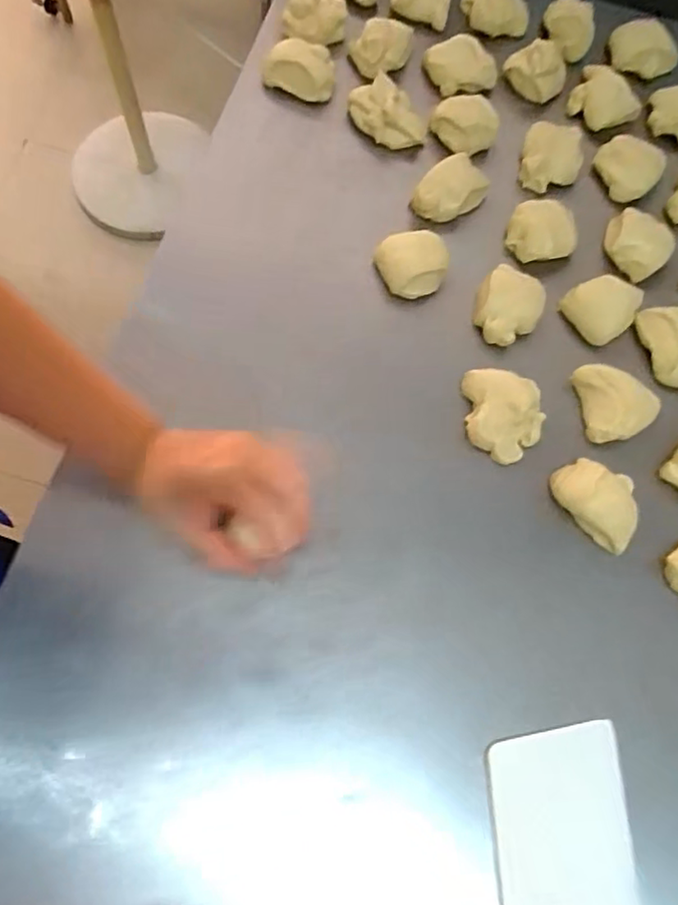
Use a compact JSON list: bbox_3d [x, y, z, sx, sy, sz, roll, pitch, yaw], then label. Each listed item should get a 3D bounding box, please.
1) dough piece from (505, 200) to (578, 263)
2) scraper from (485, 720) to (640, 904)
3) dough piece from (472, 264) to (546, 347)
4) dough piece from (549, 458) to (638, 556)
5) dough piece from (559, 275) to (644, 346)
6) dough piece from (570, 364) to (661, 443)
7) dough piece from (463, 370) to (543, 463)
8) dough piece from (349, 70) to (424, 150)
[{"bbox_3d":[0.186,-0.199,0.580,0.061,0.040,0.054,31,72,6],"label":"dough piece"},{"bbox_3d":[0.159,0.272,0.444,0.101,0.005,0.141,-5,83,-11],"label":"scraper"},{"bbox_3d":[0.146,-0.124,0.552,0.056,0.036,0.065,26,71,4],"label":"dough piece"},{"bbox_3d":[0.207,0.037,0.500,0.073,0.030,0.052,39,73,8],"label":"dough piece"},{"bbox_3d":[0.234,-0.130,0.555,0.062,0.035,0.056,-35,77,-15],"label":"dough piece"},{"bbox_3d":[0.232,-0.044,0.524,0.055,0.032,0.063,-12,73,-9],"label":"dough piece"},{"bbox_3d":[0.131,-0.032,0.519,0.076,0.043,0.067,30,72,5],"label":"dough piece"},{"bbox_3d":[0.048,-0.327,0.612,0.051,0.044,0.077,-36,78,-15],"label":"dough piece"}]

